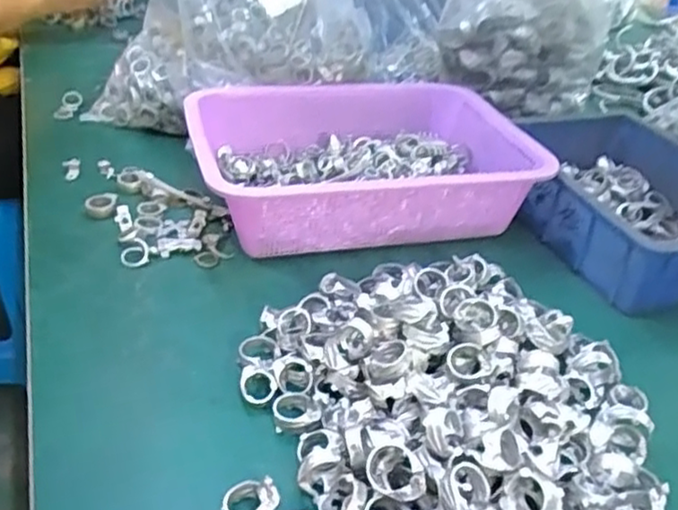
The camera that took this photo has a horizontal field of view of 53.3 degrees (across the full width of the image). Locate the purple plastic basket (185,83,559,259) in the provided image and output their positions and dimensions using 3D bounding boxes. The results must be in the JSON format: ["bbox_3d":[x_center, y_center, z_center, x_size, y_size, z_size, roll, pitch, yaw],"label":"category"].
[{"bbox_3d":[0.024,-0.096,0.639,0.285,0.072,0.232,-7,36,-17],"label":"purple plastic basket"}]

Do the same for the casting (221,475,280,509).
[{"bbox_3d":[-0.047,0.131,0.359,0.029,0.016,0.023,-13,38,-25],"label":"casting"}]

